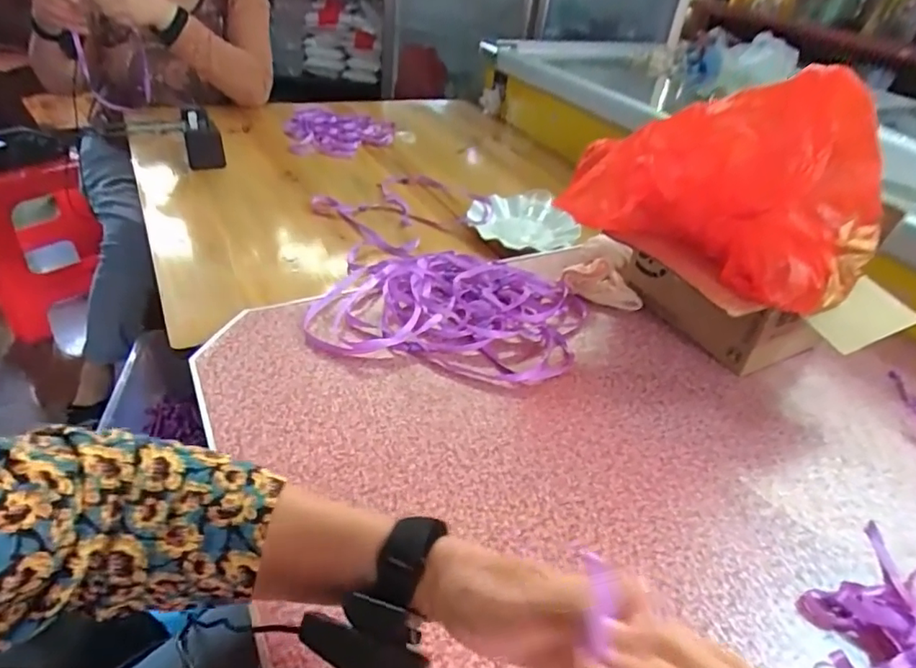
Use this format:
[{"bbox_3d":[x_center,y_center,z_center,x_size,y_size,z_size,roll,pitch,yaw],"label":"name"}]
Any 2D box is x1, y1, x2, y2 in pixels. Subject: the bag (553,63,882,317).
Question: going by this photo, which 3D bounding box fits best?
[{"bbox_3d":[0.264,-0.155,0.541,0.283,0.197,0.102,30,43,27],"label":"bag"}]

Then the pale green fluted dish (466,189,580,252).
[{"bbox_3d":[0.101,-0.192,0.903,0.162,0.058,0.153,4,38,-3],"label":"pale green fluted dish"}]

